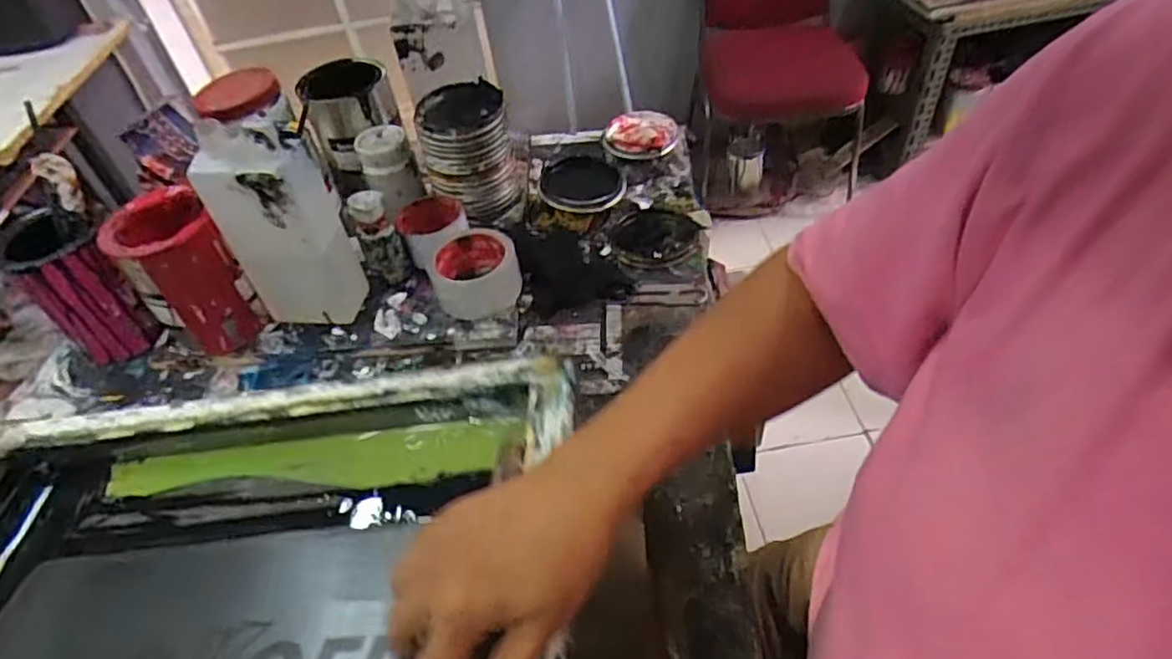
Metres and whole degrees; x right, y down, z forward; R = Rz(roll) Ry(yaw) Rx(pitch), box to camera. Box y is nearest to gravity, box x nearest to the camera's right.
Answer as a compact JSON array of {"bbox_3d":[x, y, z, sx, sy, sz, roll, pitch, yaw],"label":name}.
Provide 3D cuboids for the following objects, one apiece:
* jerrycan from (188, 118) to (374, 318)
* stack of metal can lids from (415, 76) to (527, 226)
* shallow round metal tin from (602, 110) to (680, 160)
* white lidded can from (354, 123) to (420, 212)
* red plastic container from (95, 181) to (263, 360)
[{"bbox_3d":[-0.301,-0.100,0.673,0.100,0.216,0.064,-5,47,3],"label":"jerrycan"},{"bbox_3d":[-0.138,-0.213,0.804,0.110,0.133,0.111,-11,48,-4],"label":"stack of metal can lids"},{"bbox_3d":[0.076,-0.269,0.926,0.095,0.018,0.099,-4,47,4],"label":"shallow round metal tin"},{"bbox_3d":[-0.239,-0.196,0.805,0.062,0.071,0.063,27,56,29],"label":"white lidded can"},{"bbox_3d":[-0.408,-0.057,0.687,0.090,0.135,0.114,-35,52,-23],"label":"red plastic container"}]

